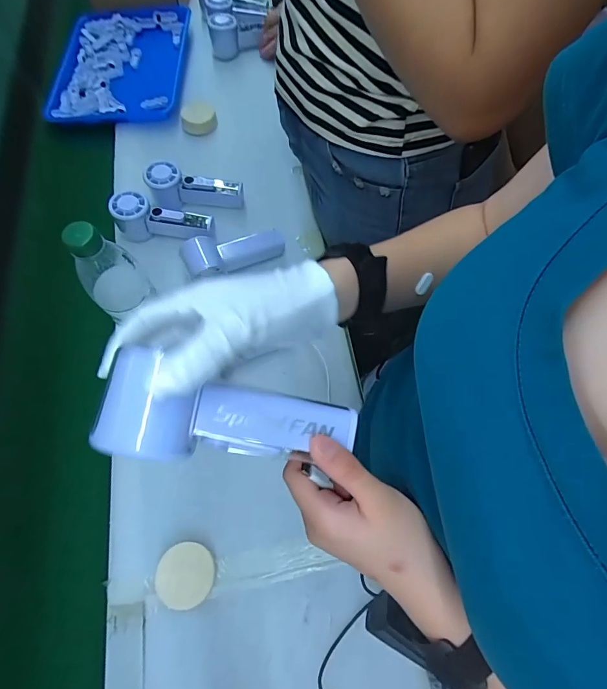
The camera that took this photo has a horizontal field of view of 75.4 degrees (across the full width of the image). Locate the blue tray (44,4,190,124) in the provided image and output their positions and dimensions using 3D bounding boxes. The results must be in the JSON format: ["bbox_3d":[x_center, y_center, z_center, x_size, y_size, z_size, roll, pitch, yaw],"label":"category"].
[{"bbox_3d":[-0.367,-0.575,0.794,0.239,0.033,0.324,0,65,-1],"label":"blue tray"}]

